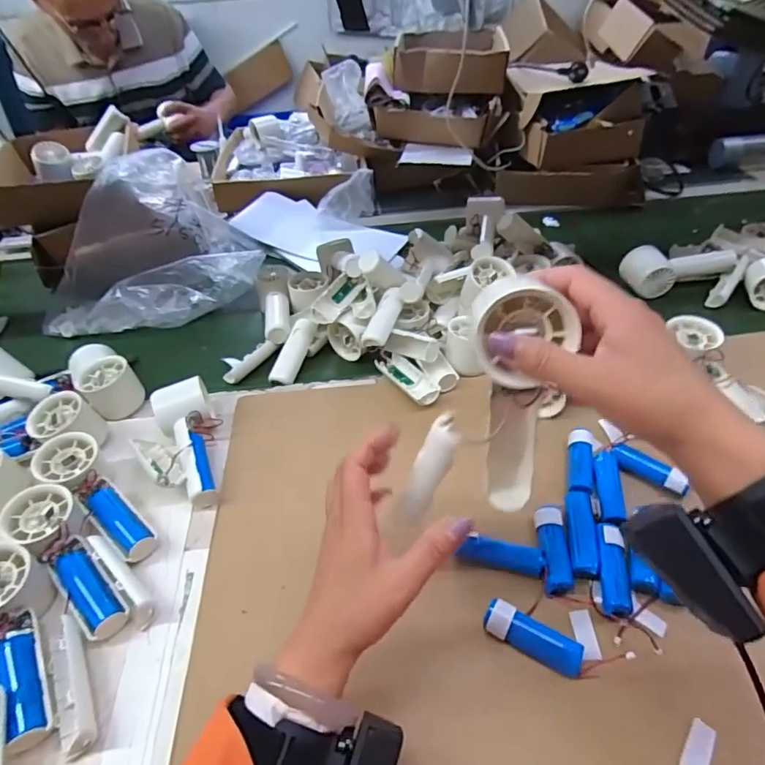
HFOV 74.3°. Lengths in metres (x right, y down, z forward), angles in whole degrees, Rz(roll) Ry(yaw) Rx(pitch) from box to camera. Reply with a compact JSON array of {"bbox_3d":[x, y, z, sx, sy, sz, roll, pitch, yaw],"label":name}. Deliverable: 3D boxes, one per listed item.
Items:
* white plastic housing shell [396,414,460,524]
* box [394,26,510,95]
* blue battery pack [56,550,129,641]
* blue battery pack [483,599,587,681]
[{"bbox_3d":[0.032,0.065,0.356,0.025,0.088,0.012,32,23,32],"label":"white plastic housing shell"},{"bbox_3d":[0.131,-0.627,0.978,0.201,0.065,0.215,3,44,7],"label":"box"},{"bbox_3d":[-0.244,0.175,0.426,0.027,0.023,0.081,-35,52,-28],"label":"blue battery pack"},{"bbox_3d":[0.113,0.193,0.381,0.073,0.020,0.023,20,49,24],"label":"blue battery pack"}]

